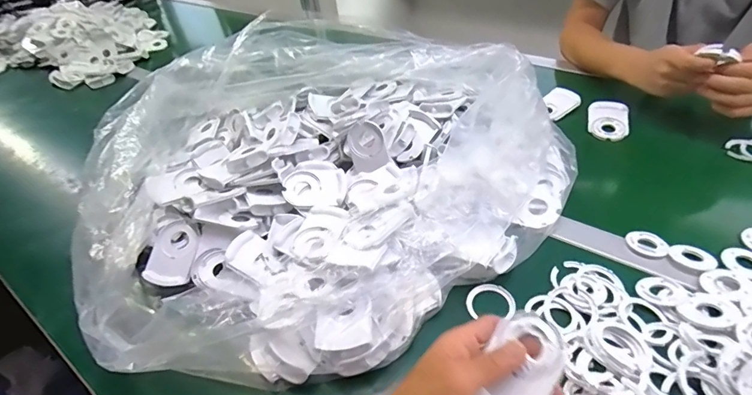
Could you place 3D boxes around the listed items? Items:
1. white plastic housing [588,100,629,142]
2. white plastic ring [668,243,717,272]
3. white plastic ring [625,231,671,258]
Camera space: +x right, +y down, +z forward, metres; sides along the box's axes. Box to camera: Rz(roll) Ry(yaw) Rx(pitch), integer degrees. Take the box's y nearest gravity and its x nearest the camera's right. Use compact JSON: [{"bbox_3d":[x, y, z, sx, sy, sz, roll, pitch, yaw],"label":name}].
[{"bbox_3d":[0.380,-0.127,0.680,0.063,0.024,0.081,13,46,22],"label":"white plastic housing"},{"bbox_3d":[0.357,0.067,0.469,0.037,0.007,0.043,-28,46,-21],"label":"white plastic ring"},{"bbox_3d":[0.322,0.055,0.494,0.033,0.008,0.043,-35,48,-27],"label":"white plastic ring"}]

